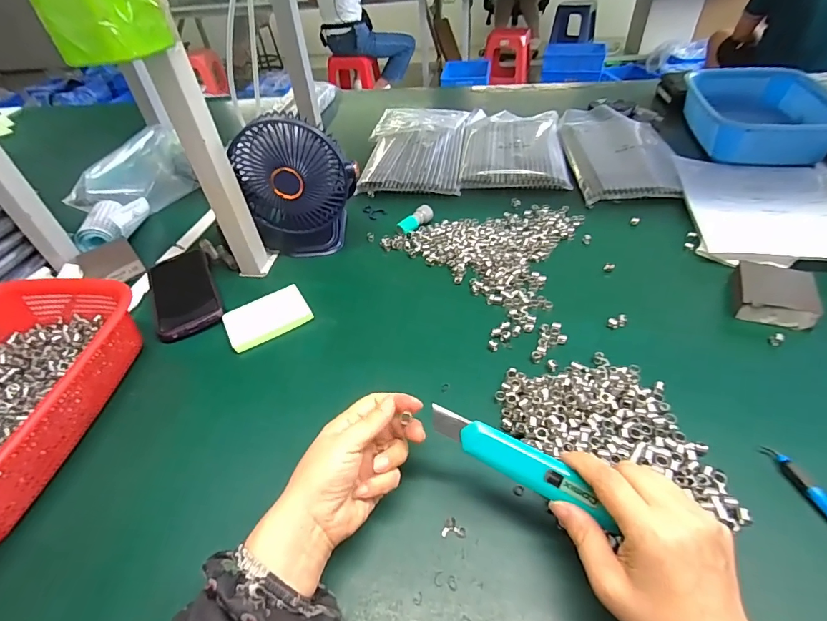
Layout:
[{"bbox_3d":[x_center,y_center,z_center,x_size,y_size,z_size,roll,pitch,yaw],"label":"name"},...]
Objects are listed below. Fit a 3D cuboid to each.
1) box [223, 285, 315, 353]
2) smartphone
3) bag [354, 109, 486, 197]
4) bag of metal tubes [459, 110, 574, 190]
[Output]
[{"bbox_3d":[-0.176,0.007,0.504,0.094,0.012,0.067,-26,46,-19],"label":"box"},{"bbox_3d":[-0.300,-0.029,0.547,0.075,0.009,0.167,-23,45,-17],"label":"smartphone"},{"bbox_3d":[0.005,-0.325,0.815,0.212,0.035,0.346,5,44,13],"label":"bag"},{"bbox_3d":[0.189,-0.317,0.798,0.181,0.018,0.306,2,44,10],"label":"bag of metal tubes"}]

